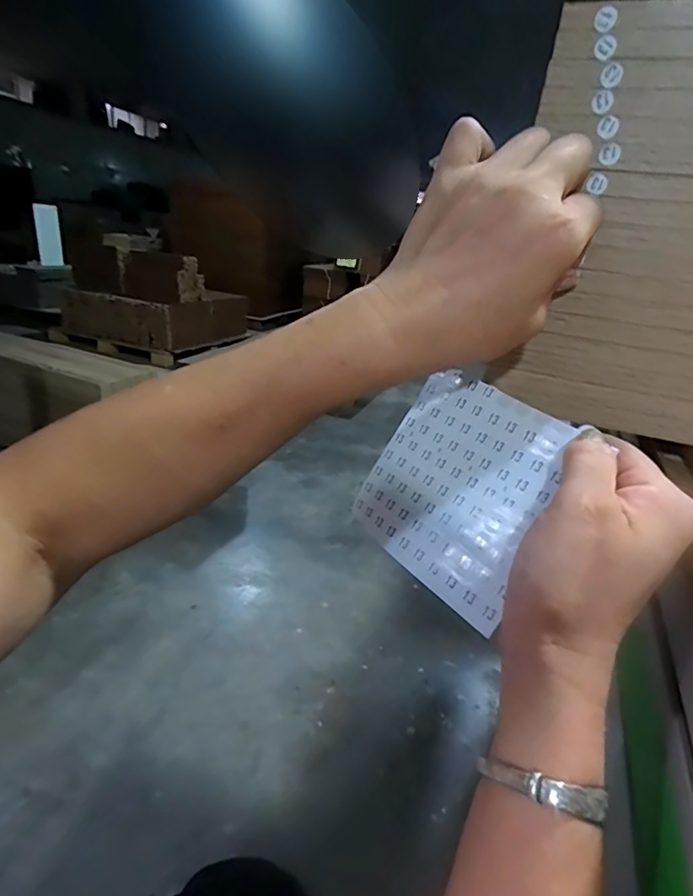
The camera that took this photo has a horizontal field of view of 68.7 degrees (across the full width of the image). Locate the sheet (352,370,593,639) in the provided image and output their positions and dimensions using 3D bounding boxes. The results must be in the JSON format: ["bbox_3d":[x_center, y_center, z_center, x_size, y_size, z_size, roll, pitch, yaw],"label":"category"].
[{"bbox_3d":[0.061,0.018,0.277,0.005,0.107,0.112,35,0,-45],"label":"sheet"}]

